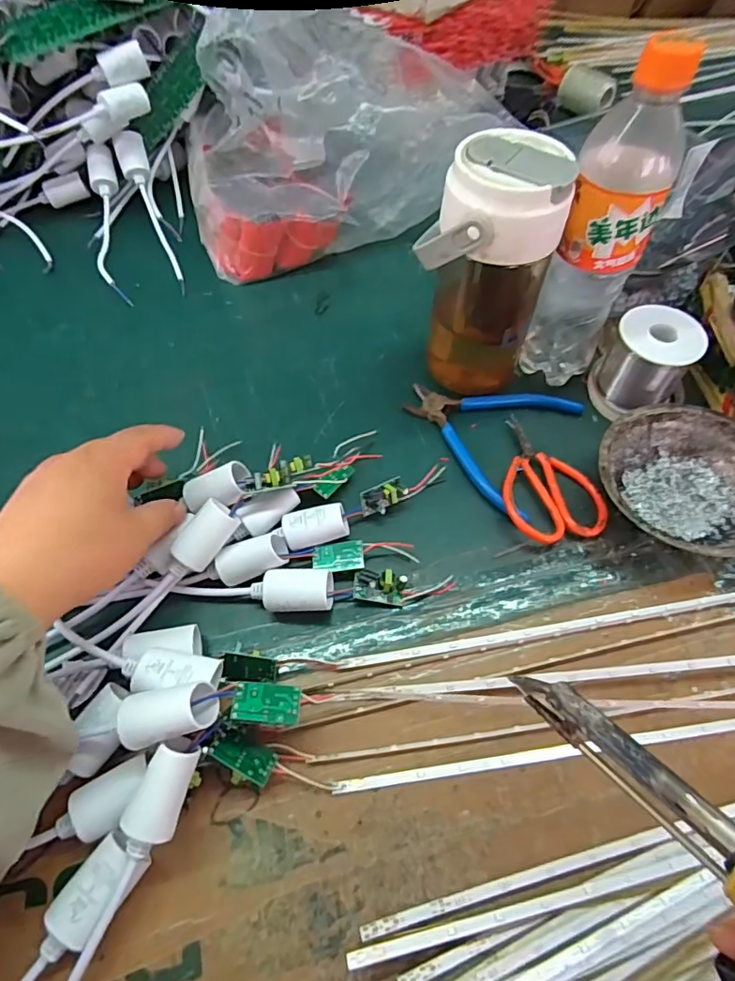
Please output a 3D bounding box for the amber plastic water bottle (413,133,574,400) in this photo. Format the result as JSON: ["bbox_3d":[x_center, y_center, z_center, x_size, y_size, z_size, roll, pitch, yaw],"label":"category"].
[{"bbox_3d":[0.088,-0.154,0.402,0.083,0.185,0.072,24,60,14],"label":"amber plastic water bottle"}]

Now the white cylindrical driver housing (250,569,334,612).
[{"bbox_3d":[-0.049,0.069,0.354,0.053,0.025,0.027,-2,58,-2],"label":"white cylindrical driver housing"}]

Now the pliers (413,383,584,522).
[{"bbox_3d":[0.122,-0.057,0.452,0.125,0.013,0.147,-28,63,-17],"label":"pliers"}]

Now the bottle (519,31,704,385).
[{"bbox_3d":[0.169,-0.179,0.391,0.065,0.231,0.064,28,61,17],"label":"bottle"}]

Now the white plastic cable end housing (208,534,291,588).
[{"bbox_3d":[-0.083,0.049,0.363,0.055,0.029,0.025,-22,62,8],"label":"white plastic cable end housing"}]

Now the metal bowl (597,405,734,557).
[{"bbox_3d":[0.234,-0.005,0.393,0.121,0.044,0.124,0,58,-1],"label":"metal bowl"}]

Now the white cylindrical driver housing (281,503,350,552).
[{"bbox_3d":[-0.037,0.026,0.375,0.044,0.020,0.023,-9,59,-6],"label":"white cylindrical driver housing"}]

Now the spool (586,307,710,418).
[{"bbox_3d":[0.231,-0.107,0.440,0.065,0.066,0.057,-14,59,-9],"label":"spool"}]

